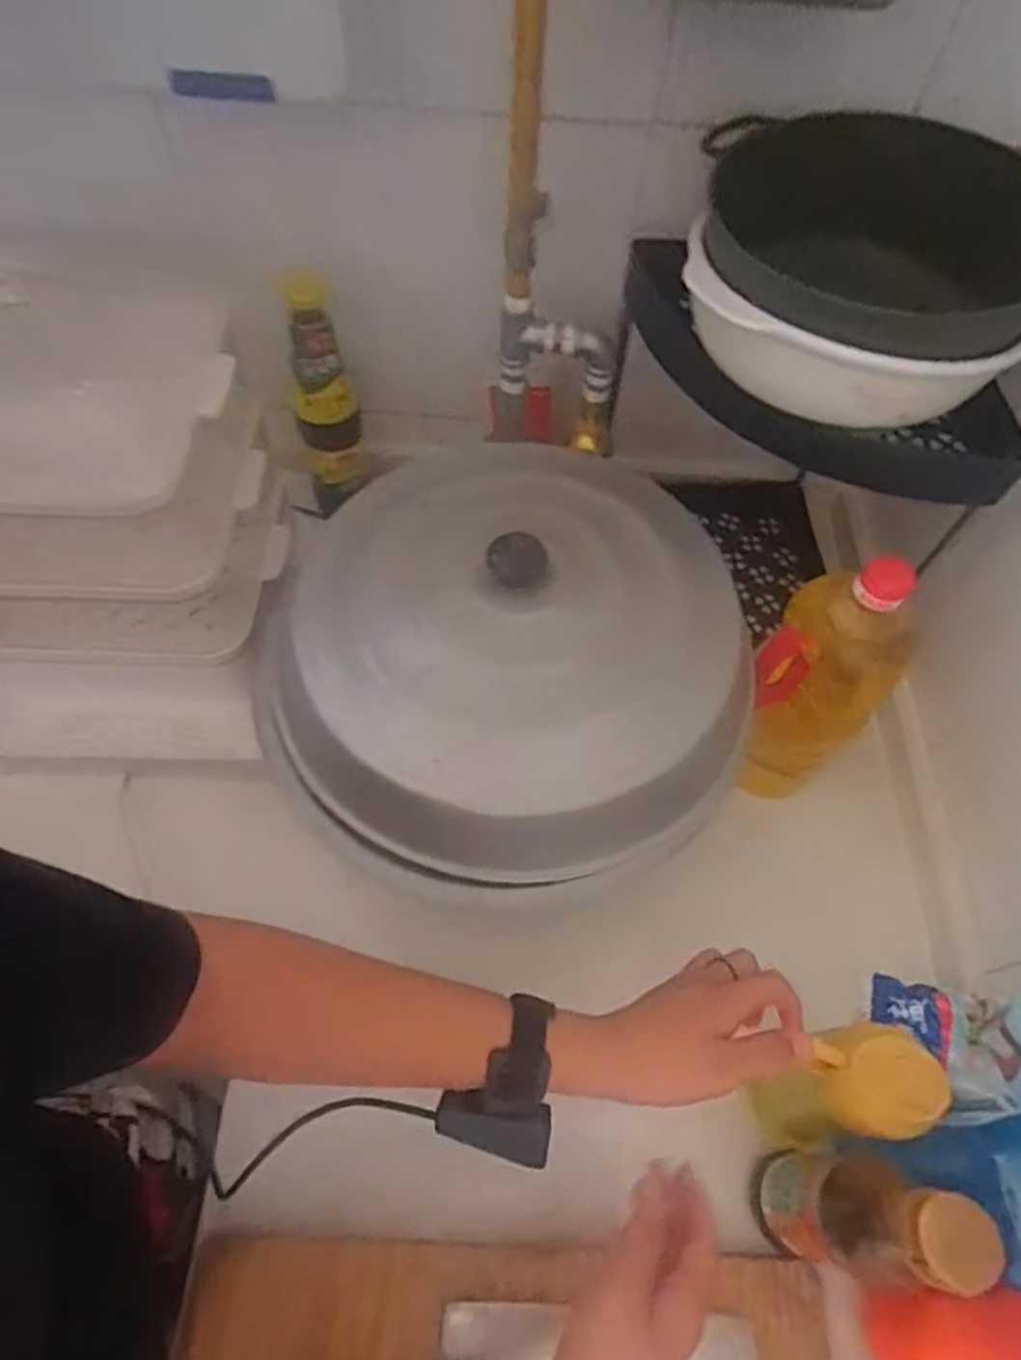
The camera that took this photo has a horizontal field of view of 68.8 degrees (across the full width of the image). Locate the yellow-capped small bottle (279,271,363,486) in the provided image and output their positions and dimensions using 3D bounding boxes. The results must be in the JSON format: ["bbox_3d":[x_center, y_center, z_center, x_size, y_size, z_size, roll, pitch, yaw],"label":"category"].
[{"bbox_3d":[-0.187,-0.285,0.745,0.056,0.216,0.044,-17,61,-12],"label":"yellow-capped small bottle"}]

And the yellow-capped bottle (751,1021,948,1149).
[{"bbox_3d":[0.226,0.290,0.521,0.057,0.197,0.059,-14,58,-12],"label":"yellow-capped bottle"}]

